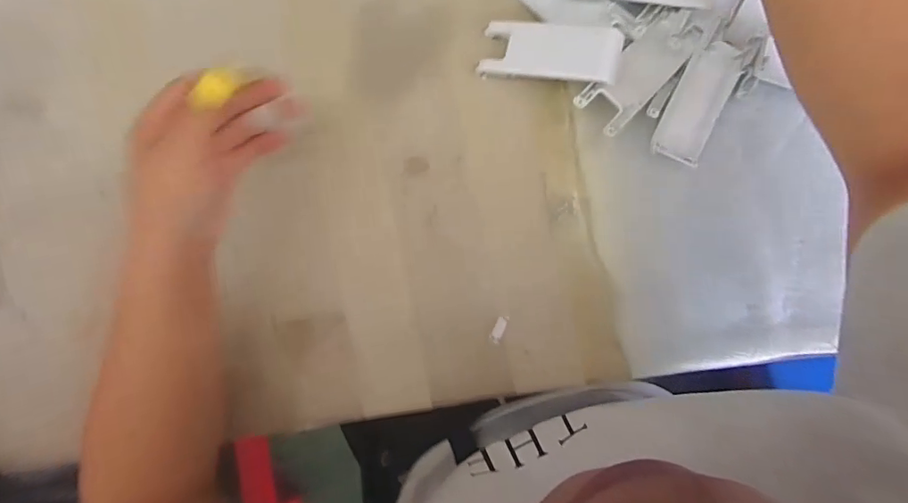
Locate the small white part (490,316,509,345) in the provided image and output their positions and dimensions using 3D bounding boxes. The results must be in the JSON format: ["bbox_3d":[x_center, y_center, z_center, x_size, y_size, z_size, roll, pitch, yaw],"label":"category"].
[{"bbox_3d":[0.035,0.061,0.398,0.008,0.004,0.023,23,89,3],"label":"small white part"}]

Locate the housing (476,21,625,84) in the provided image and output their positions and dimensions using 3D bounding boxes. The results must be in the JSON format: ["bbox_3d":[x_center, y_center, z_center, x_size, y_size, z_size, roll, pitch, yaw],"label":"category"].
[{"bbox_3d":[0.070,-0.148,0.374,0.101,0.009,0.042,11,89,19],"label":"housing"}]

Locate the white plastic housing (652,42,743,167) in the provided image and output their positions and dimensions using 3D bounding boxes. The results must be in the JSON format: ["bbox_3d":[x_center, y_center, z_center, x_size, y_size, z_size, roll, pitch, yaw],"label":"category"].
[{"bbox_3d":[0.180,-0.109,0.375,0.040,0.014,0.085,22,101,-6],"label":"white plastic housing"}]

